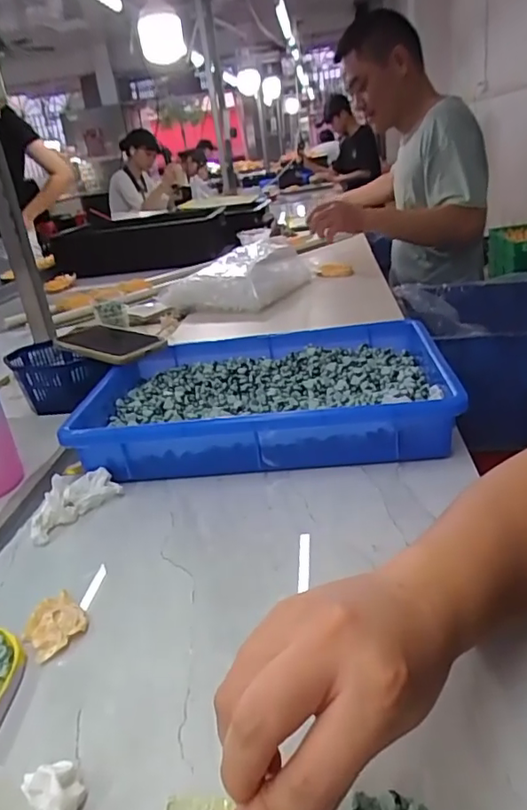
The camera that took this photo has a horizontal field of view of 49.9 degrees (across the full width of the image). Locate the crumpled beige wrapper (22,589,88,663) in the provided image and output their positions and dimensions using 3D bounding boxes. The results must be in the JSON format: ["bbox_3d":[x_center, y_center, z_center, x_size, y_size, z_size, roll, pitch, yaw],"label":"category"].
[{"bbox_3d":[-0.141,0.146,0.379,0.037,0.010,0.042,-26,29,-38],"label":"crumpled beige wrapper"}]

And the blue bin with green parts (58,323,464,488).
[{"bbox_3d":[0.001,-0.007,0.620,0.368,0.069,0.247,-4,23,7],"label":"blue bin with green parts"}]

